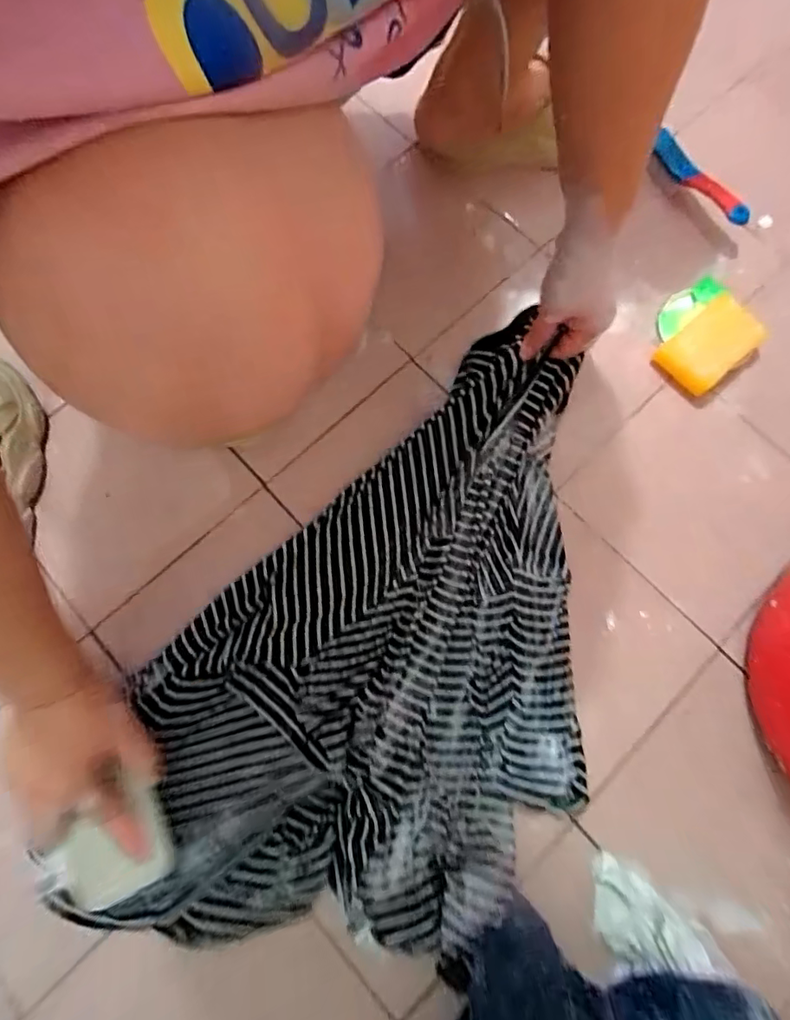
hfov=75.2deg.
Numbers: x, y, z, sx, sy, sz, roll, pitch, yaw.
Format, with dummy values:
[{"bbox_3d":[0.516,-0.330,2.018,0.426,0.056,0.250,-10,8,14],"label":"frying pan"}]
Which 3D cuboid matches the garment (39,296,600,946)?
[{"bbox_3d":[-0.023,0.090,0.448,0.363,0.051,0.483,1,74,-1],"label":"garment"}]

